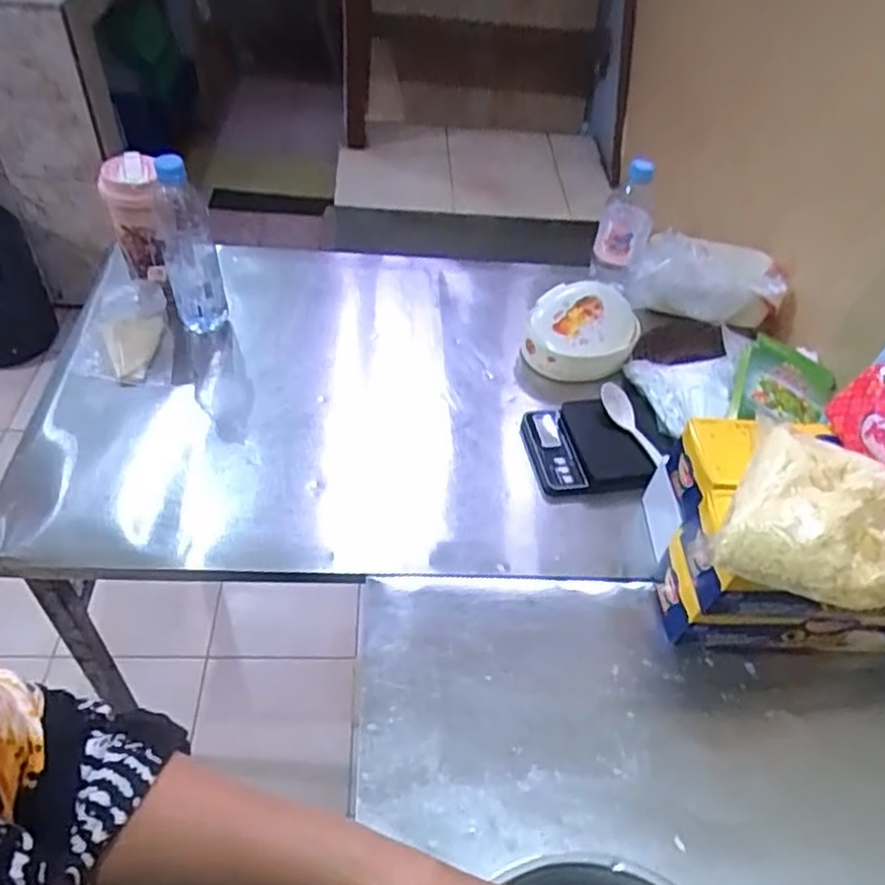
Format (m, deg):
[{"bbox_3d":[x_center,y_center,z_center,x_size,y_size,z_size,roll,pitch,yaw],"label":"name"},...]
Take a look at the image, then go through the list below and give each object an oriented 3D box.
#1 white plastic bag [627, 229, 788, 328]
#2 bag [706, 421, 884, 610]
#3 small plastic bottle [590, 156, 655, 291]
[{"bbox_3d":[0.406,-0.257,1.087,0.256,0.094,0.120,5,47,-2],"label":"white plastic bag"},{"bbox_3d":[0.330,0.066,0.605,0.151,0.064,0.151,29,51,19],"label":"bag"},{"bbox_3d":[0.259,-0.311,0.994,0.069,0.174,0.055,16,48,8],"label":"small plastic bottle"}]

